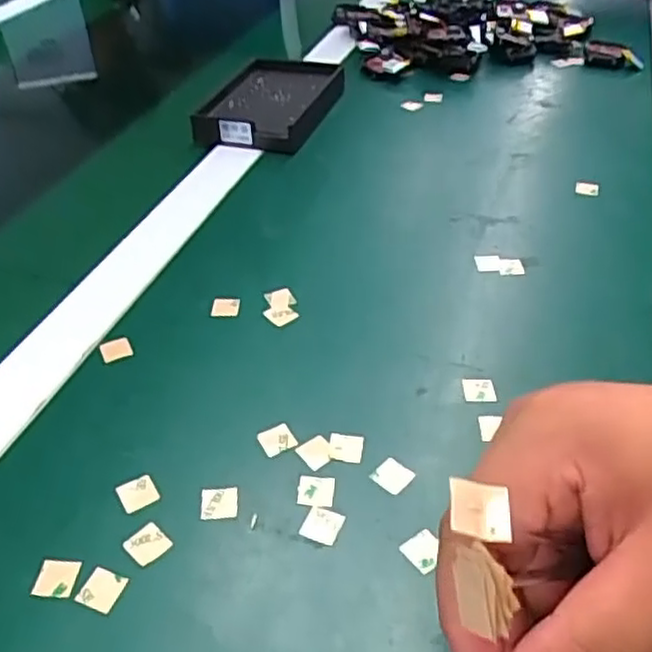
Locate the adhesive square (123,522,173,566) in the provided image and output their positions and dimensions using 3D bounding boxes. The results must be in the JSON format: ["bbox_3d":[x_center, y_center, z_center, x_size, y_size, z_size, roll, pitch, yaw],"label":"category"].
[{"bbox_3d":[-0.074,0.089,0.290,0.016,0.004,0.016,32,50,32],"label":"adhesive square"}]

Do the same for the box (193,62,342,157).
[{"bbox_3d":[-0.042,-0.191,0.598,0.092,0.025,0.142,13,42,15],"label":"box"}]

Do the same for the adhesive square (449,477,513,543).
[{"bbox_3d":[0.038,0.045,0.174,0.013,0.004,0.014,5,41,6],"label":"adhesive square"}]

